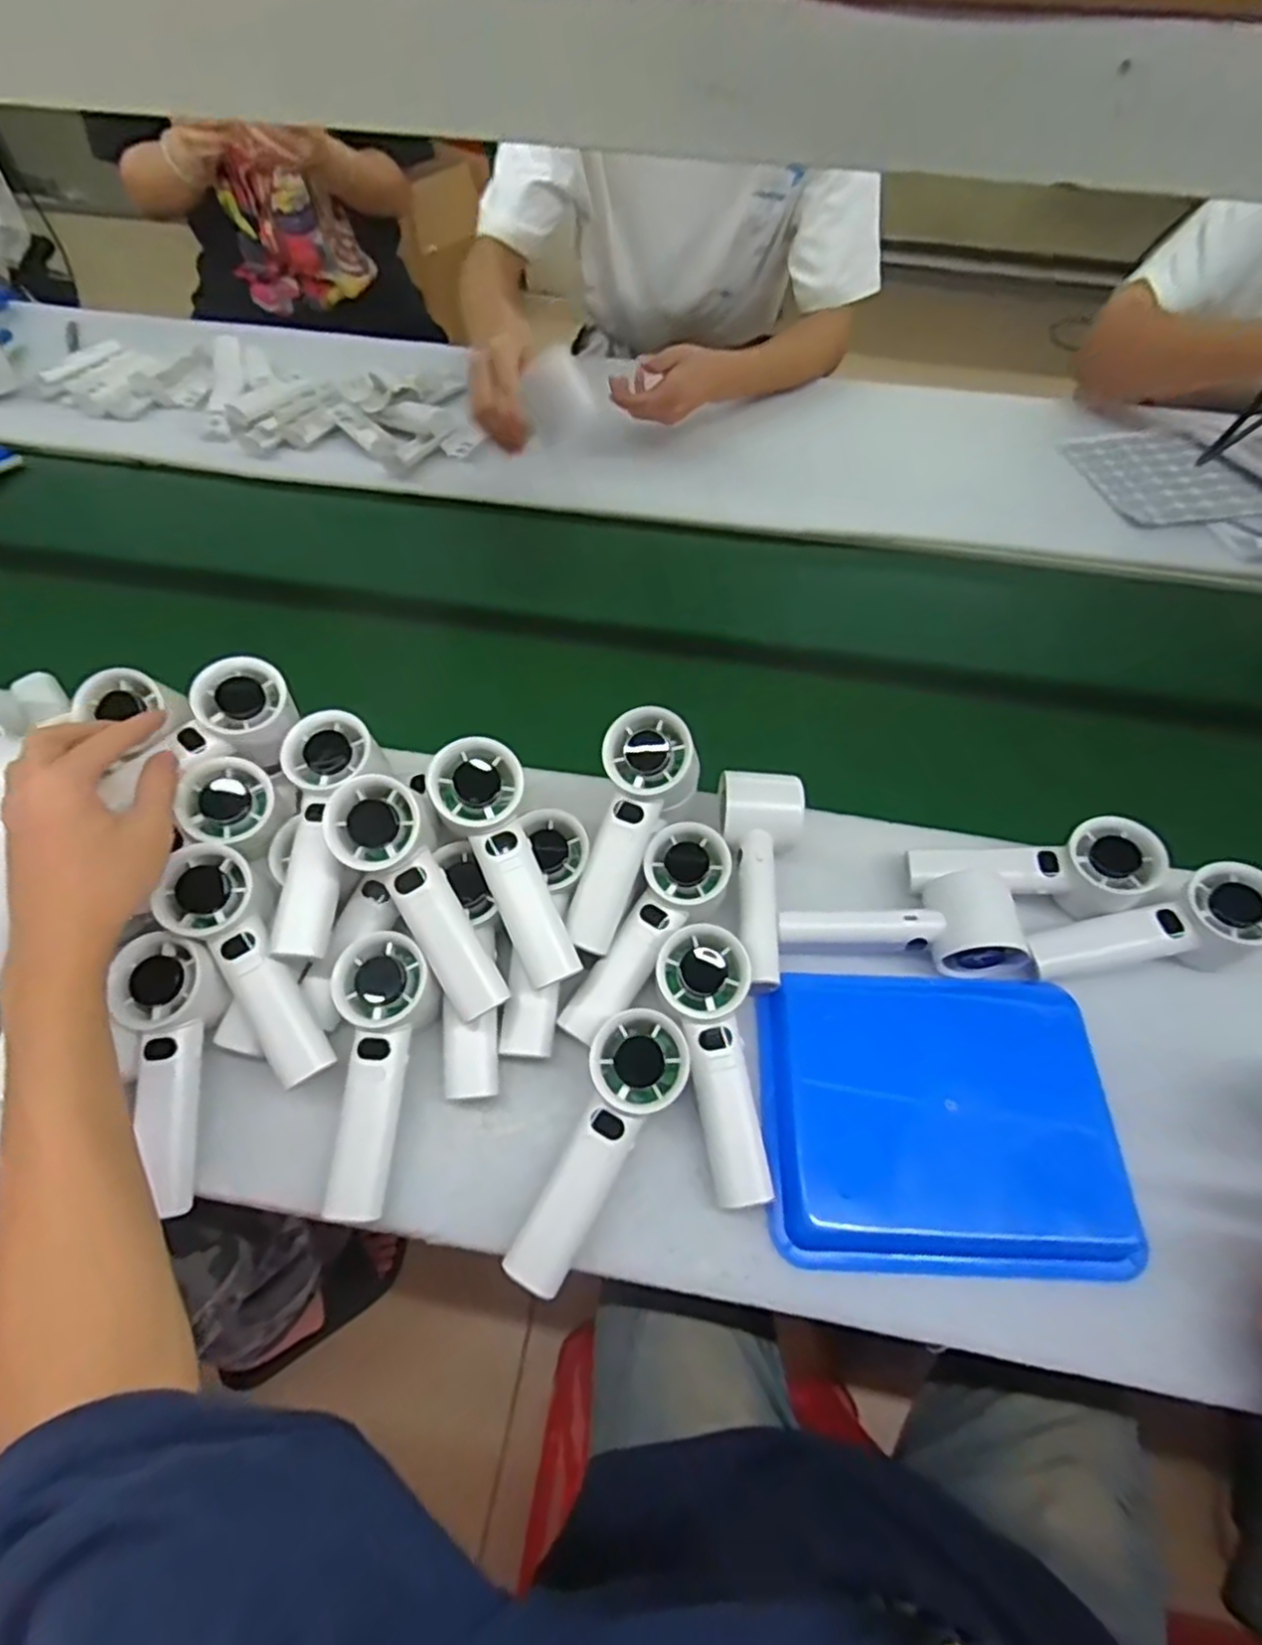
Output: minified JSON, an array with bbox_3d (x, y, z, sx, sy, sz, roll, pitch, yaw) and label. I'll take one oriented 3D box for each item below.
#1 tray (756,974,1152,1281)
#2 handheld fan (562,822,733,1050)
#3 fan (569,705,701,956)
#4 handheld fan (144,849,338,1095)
[{"bbox_3d":[0.192,0.181,0.454,0.211,0.028,0.166,2,58,0],"label":"tray"},{"bbox_3d":[0.015,0.073,0.477,0.058,0.042,0.155,25,61,14],"label":"handheld fan"},{"bbox_3d":[-0.001,0.006,0.498,0.059,0.063,0.161,19,90,10],"label":"fan"},{"bbox_3d":[-0.237,0.090,0.461,0.053,0.042,0.155,-29,83,-18],"label":"handheld fan"}]

